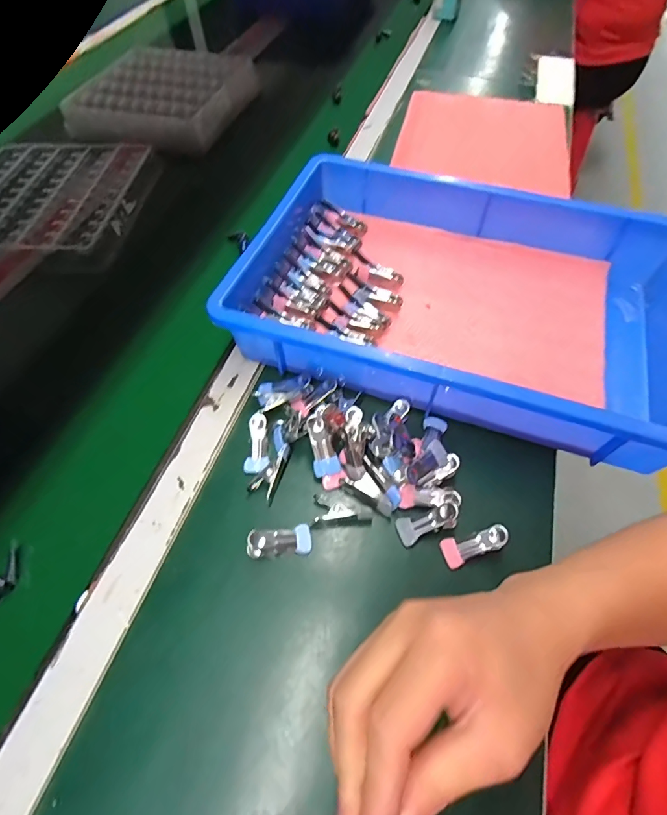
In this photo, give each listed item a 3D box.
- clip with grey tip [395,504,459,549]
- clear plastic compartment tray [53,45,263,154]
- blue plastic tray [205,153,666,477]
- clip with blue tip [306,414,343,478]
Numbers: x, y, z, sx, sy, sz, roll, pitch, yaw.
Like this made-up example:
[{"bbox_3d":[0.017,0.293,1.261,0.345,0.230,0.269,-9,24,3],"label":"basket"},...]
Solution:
[{"bbox_3d":[0.079,0.096,0.341,0.051,0.015,0.022,-25,59,8],"label":"clip with grey tip"},{"bbox_3d":[-0.297,-0.541,0.709,0.264,0.039,0.273,10,59,7],"label":"clear plastic compartment tray"},{"bbox_3d":[0.134,-0.119,0.437,0.452,0.078,0.288,17,60,11],"label":"blue plastic tray"},{"bbox_3d":[-0.010,0.033,0.358,0.023,0.010,0.053,-17,102,-9],"label":"clip with blue tip"}]

